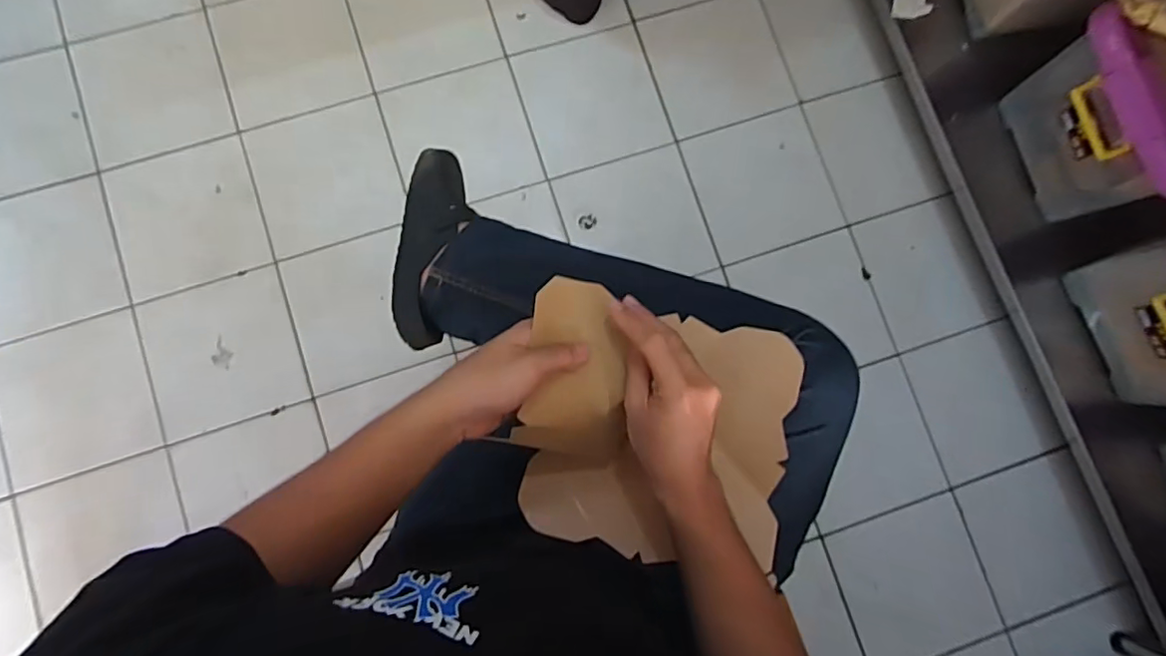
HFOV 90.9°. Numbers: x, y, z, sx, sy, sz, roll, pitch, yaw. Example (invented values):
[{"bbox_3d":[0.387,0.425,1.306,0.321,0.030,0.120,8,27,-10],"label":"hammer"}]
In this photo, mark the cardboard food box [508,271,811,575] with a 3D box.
[{"bbox_3d":[0.068,0.094,0.515,0.251,0.119,0.223,12,84,-5],"label":"cardboard food box"}]

